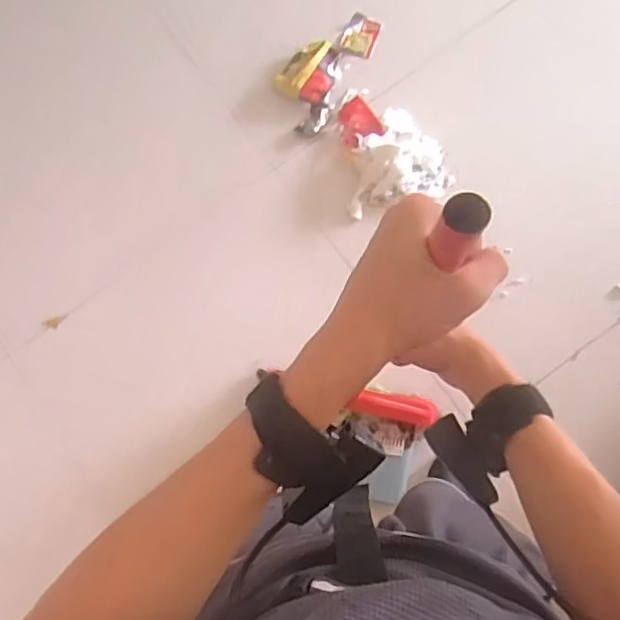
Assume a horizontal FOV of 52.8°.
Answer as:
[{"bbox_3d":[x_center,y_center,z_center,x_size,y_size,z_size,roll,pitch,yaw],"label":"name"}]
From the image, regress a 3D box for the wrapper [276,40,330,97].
[{"bbox_3d":[-0.016,-0.617,1.584,0.160,0.030,0.083,-46,78,11],"label":"wrapper"}]

